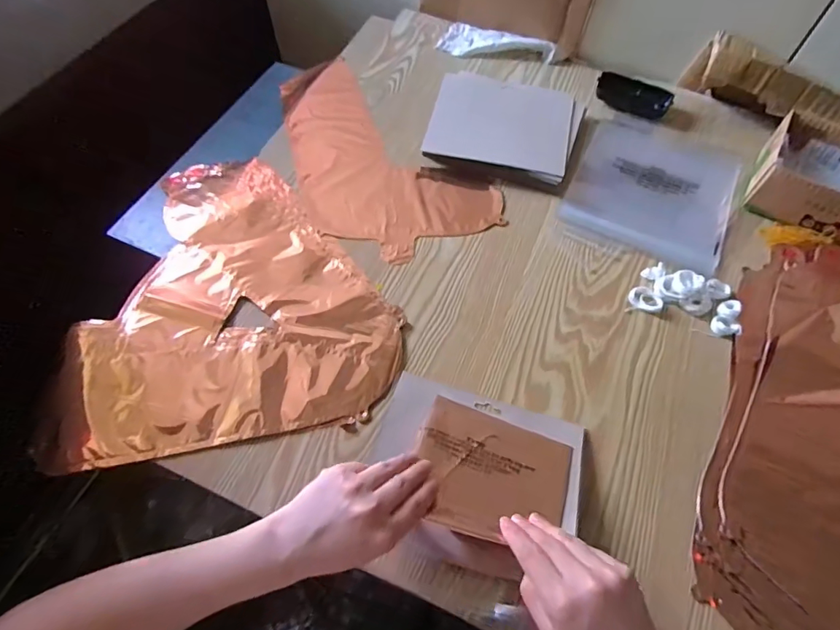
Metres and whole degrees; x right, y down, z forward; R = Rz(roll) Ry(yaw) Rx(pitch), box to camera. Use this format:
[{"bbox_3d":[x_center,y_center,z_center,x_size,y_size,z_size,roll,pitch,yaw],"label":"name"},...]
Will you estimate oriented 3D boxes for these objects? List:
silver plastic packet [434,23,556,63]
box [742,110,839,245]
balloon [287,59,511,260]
[{"bbox_3d":[0.120,-0.429,0.762,0.177,0.022,0.072,24,63,12],"label":"silver plastic packet"},{"bbox_3d":[0.522,-0.161,0.595,0.186,0.067,0.147,35,66,17],"label":"box"},{"bbox_3d":[-0.091,-0.216,0.668,0.205,0.026,0.404,-36,68,-18],"label":"balloon"}]

